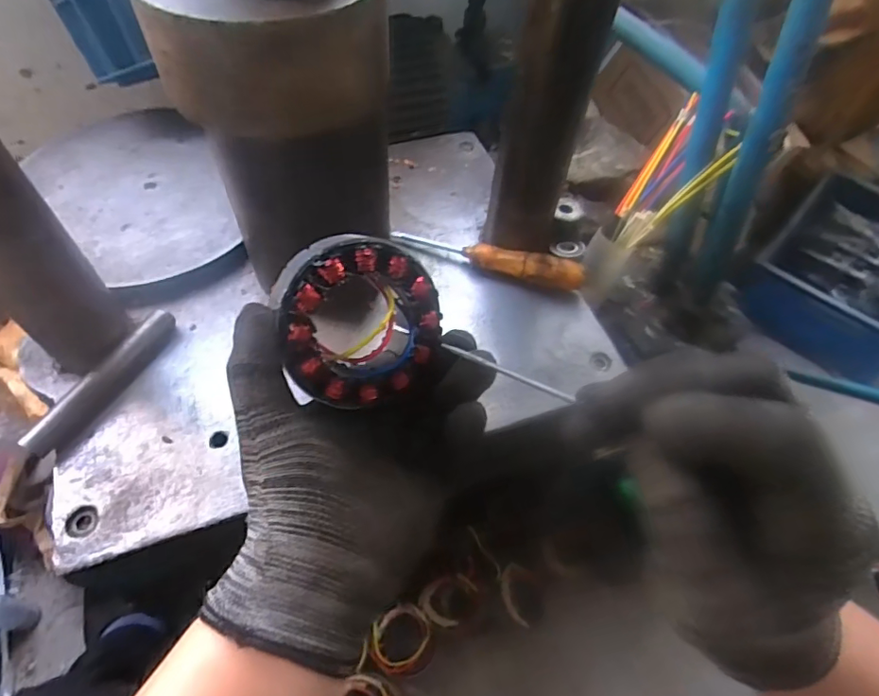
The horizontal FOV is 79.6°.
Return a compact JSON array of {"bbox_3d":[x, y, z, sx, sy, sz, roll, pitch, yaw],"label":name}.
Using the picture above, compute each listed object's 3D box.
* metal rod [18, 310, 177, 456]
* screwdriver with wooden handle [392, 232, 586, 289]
[{"bbox_3d":[-0.266,0.025,0.421,0.020,0.020,0.137,27,58,14],"label":"metal rod"},{"bbox_3d":[0.047,-0.092,0.515,0.186,0.036,0.027,22,57,11],"label":"screwdriver with wooden handle"}]

